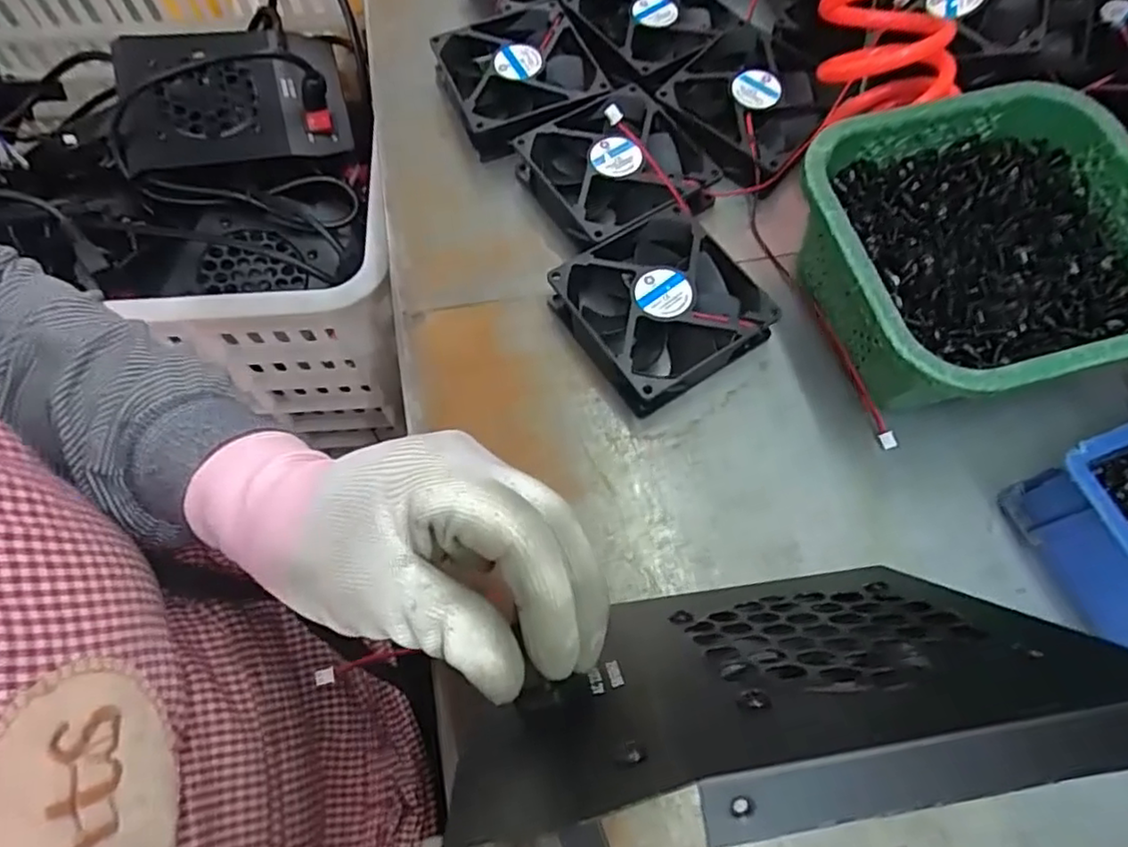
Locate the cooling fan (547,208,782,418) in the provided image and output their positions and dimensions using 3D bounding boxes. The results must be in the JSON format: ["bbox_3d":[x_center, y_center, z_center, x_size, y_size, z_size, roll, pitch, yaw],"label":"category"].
[{"bbox_3d":[0.052,-0.067,0.361,0.091,0.032,0.099,-29,69,-13],"label":"cooling fan"}]

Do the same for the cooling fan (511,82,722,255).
[{"bbox_3d":[0.032,-0.154,0.395,0.096,0.029,0.097,-27,69,-10],"label":"cooling fan"}]

